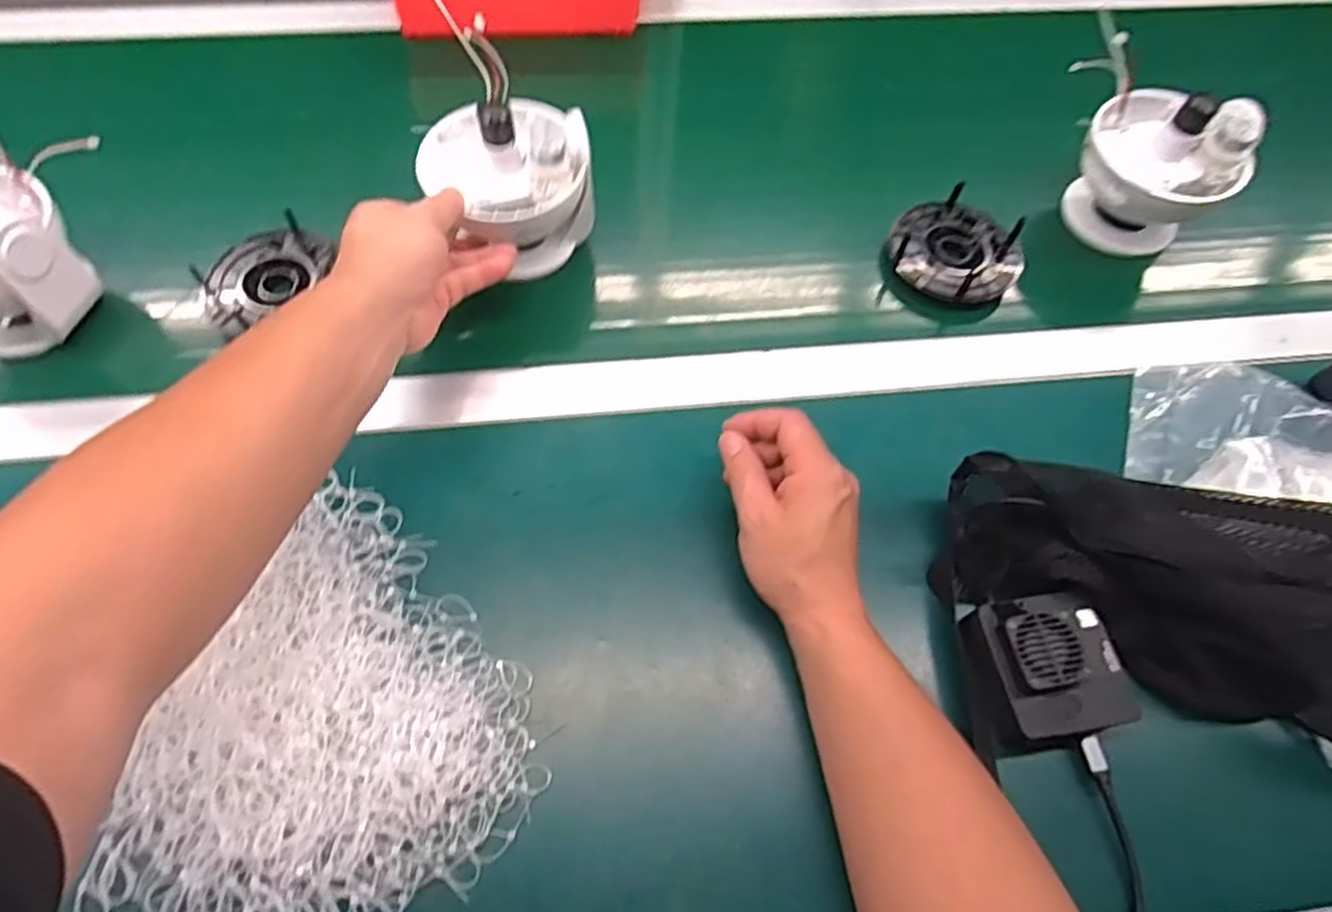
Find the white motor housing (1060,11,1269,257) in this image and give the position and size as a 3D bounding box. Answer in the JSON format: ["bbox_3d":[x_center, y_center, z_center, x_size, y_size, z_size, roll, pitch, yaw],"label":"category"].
[{"bbox_3d":[0.382,-0.246,0.582,0.098,0.110,0.140,-13,64,-11],"label":"white motor housing"}]

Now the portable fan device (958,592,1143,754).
[{"bbox_3d":[0.219,0.125,0.429,0.076,0.043,0.081,-2,64,-4],"label":"portable fan device"}]

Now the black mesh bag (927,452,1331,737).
[{"bbox_3d":[0.323,0.077,0.426,0.311,0.097,0.116,18,64,6],"label":"black mesh bag"}]

